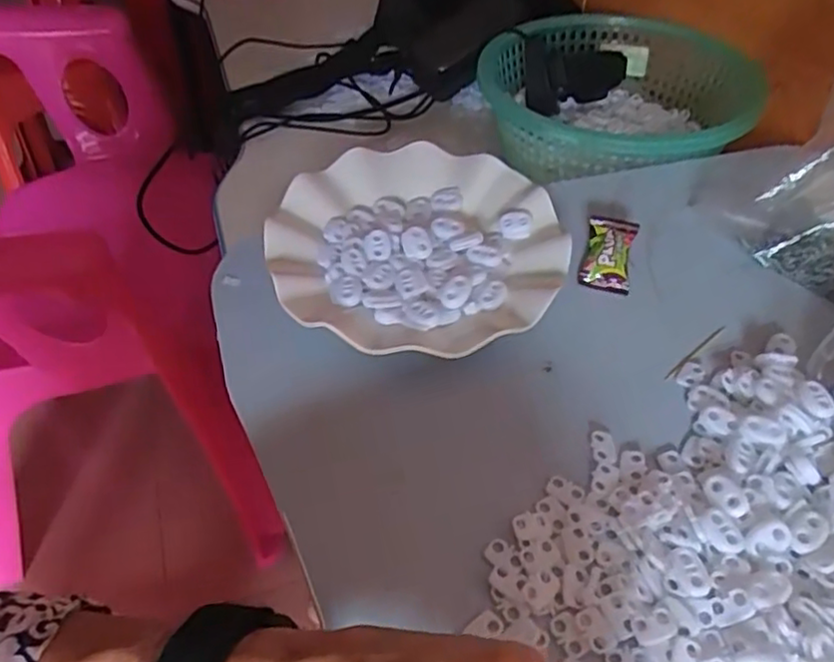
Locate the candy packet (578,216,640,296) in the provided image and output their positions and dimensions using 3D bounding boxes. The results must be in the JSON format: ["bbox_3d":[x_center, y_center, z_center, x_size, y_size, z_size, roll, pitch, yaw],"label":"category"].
[{"bbox_3d":[0.123,-0.050,0.431,0.032,0.010,0.055,12,69,7],"label":"candy packet"}]

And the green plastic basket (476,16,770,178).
[{"bbox_3d":[0.170,-0.208,0.605,0.241,0.068,0.230,0,47,0],"label":"green plastic basket"}]

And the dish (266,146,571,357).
[{"bbox_3d":[0.001,-0.051,0.419,0.172,0.033,0.177,0,47,0],"label":"dish"}]

